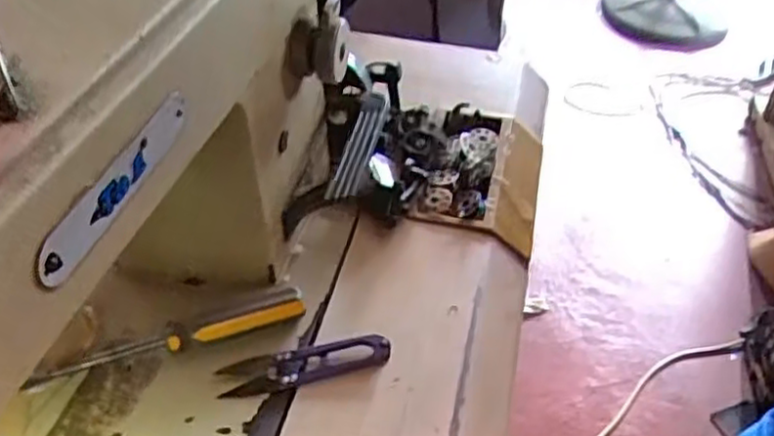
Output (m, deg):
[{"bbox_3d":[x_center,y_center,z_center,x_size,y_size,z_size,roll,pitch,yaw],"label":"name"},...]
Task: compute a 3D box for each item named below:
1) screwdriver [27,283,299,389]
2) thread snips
[{"bbox_3d":[-0.128,0.070,0.433,0.159,0.015,0.022,-13,46,-16],"label":"screwdriver"},{"bbox_3d":[-0.048,0.086,0.428,0.098,0.008,0.023,-8,45,-12],"label":"thread snips"}]

